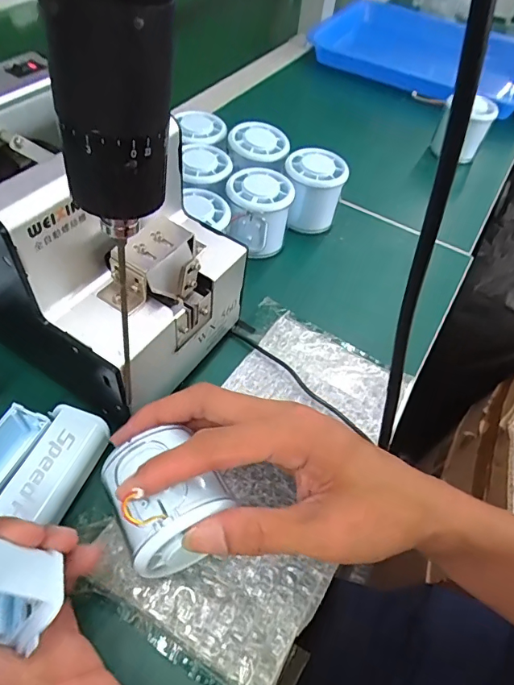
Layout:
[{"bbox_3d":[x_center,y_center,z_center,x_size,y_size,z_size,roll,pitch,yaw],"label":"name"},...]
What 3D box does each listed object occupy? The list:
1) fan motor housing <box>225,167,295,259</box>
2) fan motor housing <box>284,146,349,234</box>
[{"bbox_3d":[0.001,-0.111,0.404,0.054,0.062,0.054,11,52,2],"label":"fan motor housing"},{"bbox_3d":[0.053,-0.139,0.430,0.057,0.064,0.053,11,51,3],"label":"fan motor housing"}]

